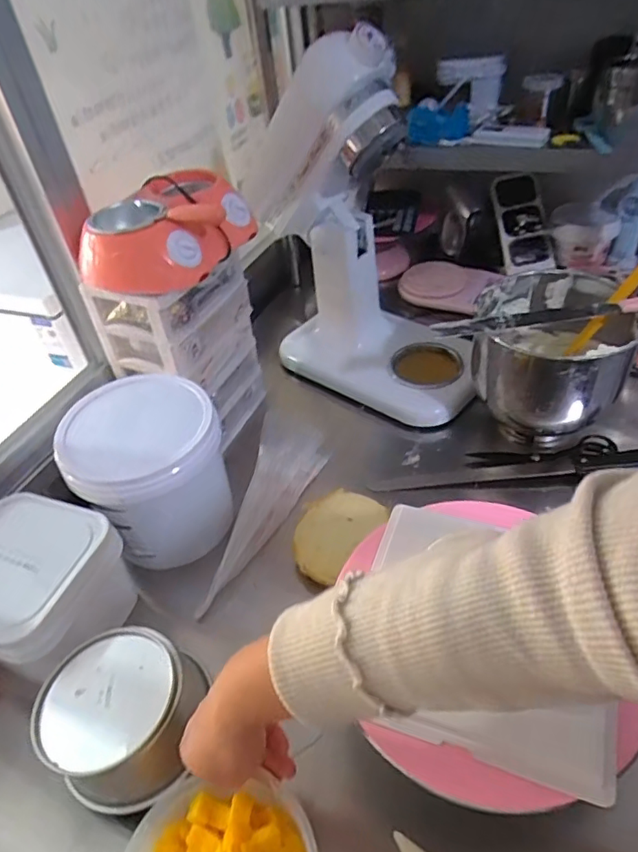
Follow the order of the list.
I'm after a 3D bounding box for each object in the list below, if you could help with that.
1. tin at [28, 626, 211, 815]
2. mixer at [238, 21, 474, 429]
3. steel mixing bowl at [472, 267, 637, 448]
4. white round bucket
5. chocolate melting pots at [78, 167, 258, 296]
[{"bbox_3d":[-0.198,0.286,0.549,0.129,0.077,0.139,-4,42,4],"label":"tin"},{"bbox_3d":[0.069,-0.302,0.881,0.412,0.498,0.210,27,52,32],"label":"mixer"},{"bbox_3d":[0.338,-0.092,0.821,0.210,0.198,0.214,-4,42,4],"label":"steel mixing bowl"},{"bbox_3d":[-0.223,0.056,0.756,0.194,0.195,0.176,-26,45,-19],"label":"white round bucket"},{"bbox_3d":[-0.195,-0.264,0.753,0.141,0.089,0.240,18,48,26],"label":"chocolate melting pots"}]

